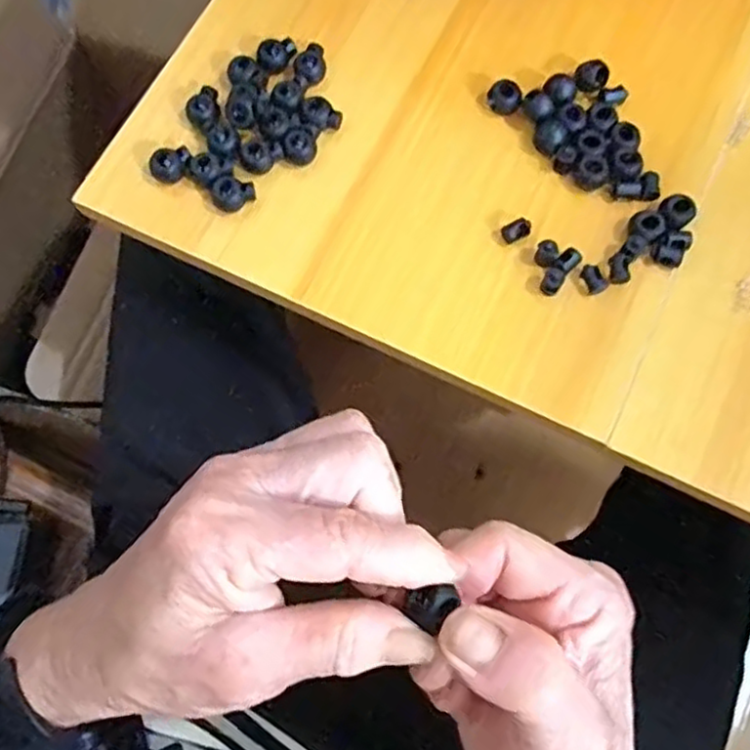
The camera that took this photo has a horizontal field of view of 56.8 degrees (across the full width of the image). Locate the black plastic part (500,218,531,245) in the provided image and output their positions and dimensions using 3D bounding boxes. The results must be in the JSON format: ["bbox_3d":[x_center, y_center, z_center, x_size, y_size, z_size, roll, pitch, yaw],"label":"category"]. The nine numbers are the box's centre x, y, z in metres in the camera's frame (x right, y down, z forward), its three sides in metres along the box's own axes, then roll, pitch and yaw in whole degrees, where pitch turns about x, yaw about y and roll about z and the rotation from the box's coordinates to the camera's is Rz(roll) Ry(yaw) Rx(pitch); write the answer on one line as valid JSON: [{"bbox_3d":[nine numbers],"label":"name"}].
[{"bbox_3d":[0.072,-0.073,0.350,0.016,0.007,0.009,-32,74,-9],"label":"black plastic part"}]

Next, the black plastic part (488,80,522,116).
[{"bbox_3d":[0.069,-0.148,0.369,0.018,0.009,0.016,9,72,4],"label":"black plastic part"}]

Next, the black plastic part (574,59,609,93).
[{"bbox_3d":[0.115,-0.159,0.369,0.017,0.008,0.019,19,73,7],"label":"black plastic part"}]

